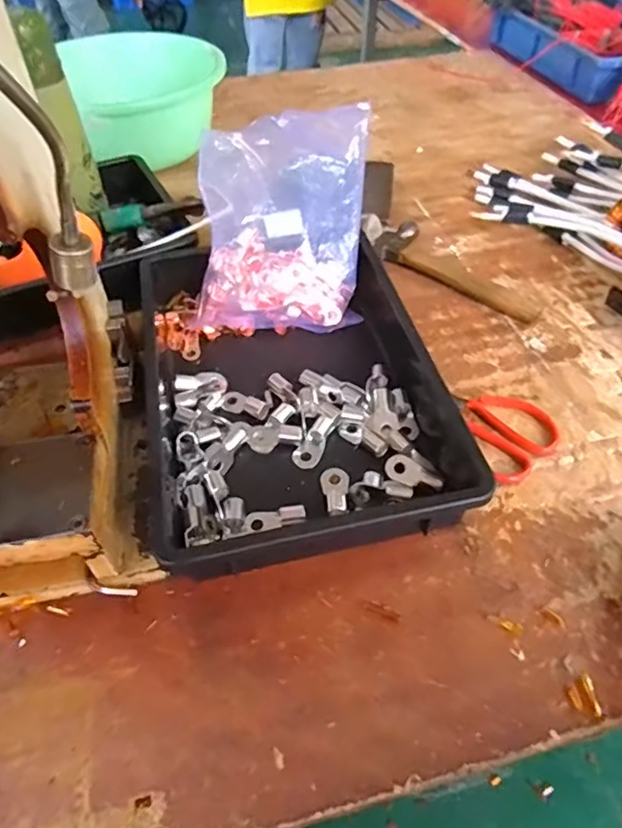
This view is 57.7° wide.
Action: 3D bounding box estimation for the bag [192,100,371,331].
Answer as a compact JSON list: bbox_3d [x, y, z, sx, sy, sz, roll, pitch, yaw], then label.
[{"bbox_3d":[-0.031,-0.202,0.594,0.168,0.068,0.221,2,92,4],"label":"bag"}]

